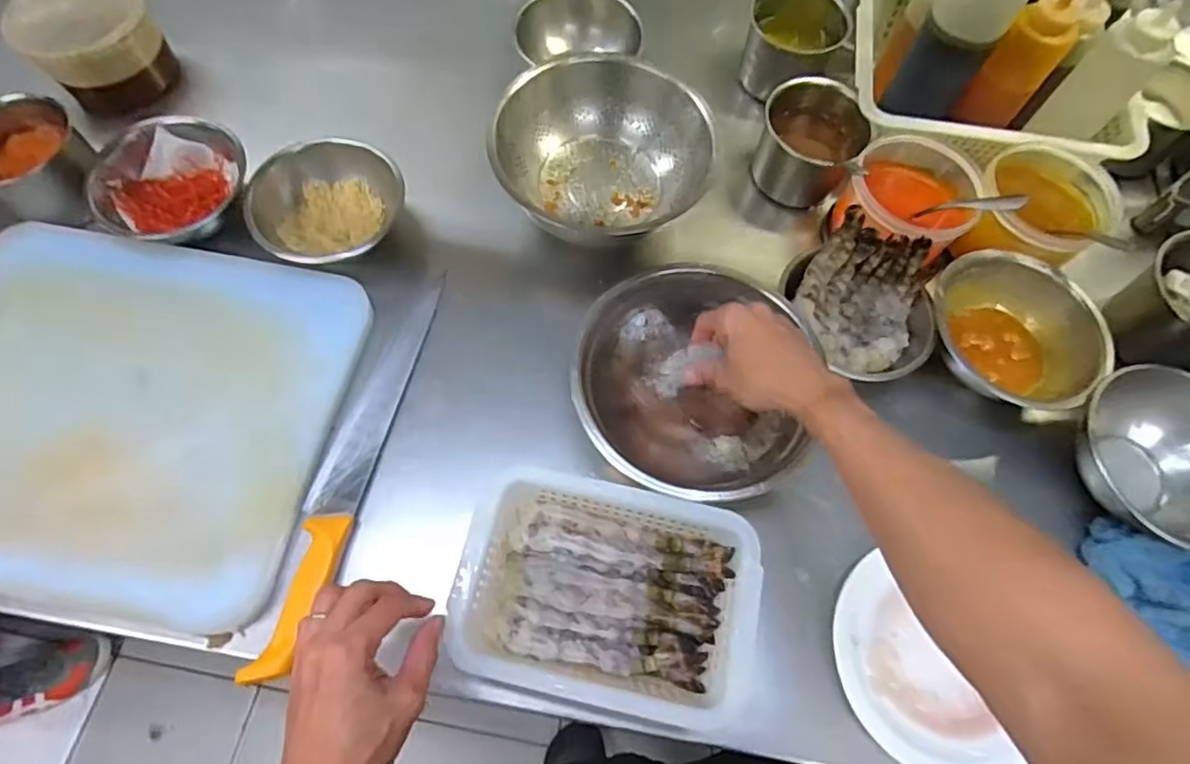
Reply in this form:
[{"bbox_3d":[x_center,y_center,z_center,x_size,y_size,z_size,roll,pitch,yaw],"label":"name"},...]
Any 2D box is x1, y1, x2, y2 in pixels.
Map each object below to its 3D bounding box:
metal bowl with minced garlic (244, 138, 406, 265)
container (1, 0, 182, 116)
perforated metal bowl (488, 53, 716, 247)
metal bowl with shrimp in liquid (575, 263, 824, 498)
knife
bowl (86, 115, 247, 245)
[{"bbox_3d":[-0.276,-0.181,0.657,0.150,0.072,0.117,-27,85,-19],"label":"metal bowl with minced garlic"},{"bbox_3d":[-0.577,-0.395,0.737,0.126,0.098,0.141,38,70,14],"label":"container"},{"bbox_3d":[-0.001,-0.244,0.661,0.197,0.102,0.171,-39,73,-17],"label":"perforated metal bowl"},{"bbox_3d":[0.084,0.005,0.598,0.197,0.075,0.217,2,66,-1],"label":"metal bowl with shrimp in liquid"},{"bbox_3d":[-0.220,0.064,0.579,0.047,0.018,0.387,14,66,4],"label":"knife"},{"bbox_3d":[-0.447,-0.215,0.653,0.122,0.072,0.143,42,71,15],"label":"bowl"}]

